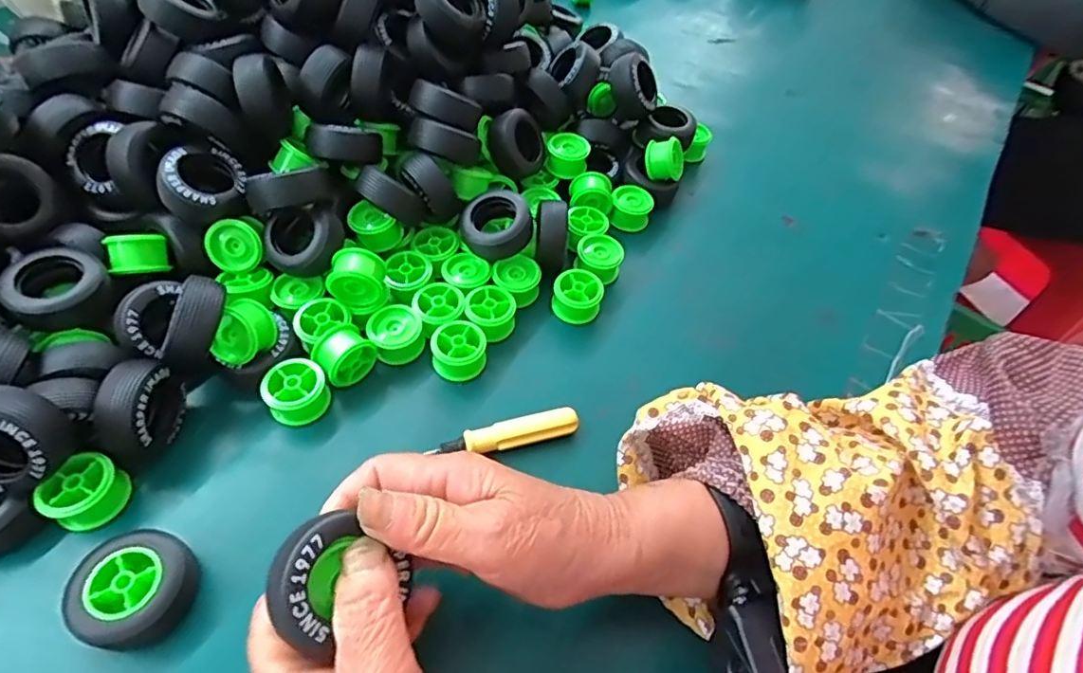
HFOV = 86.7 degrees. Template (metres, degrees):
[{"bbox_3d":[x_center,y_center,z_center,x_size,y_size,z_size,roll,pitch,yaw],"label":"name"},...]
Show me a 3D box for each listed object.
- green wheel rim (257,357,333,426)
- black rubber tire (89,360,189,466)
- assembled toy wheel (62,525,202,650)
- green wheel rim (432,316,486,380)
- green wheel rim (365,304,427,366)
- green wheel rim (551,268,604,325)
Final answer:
[{"bbox_3d":[-0.143,0.035,0.339,0.033,0.030,0.034,2,54,-3],"label":"green wheel rim"},{"bbox_3d":[-0.214,0.041,0.308,0.025,0.050,0.045,2,54,-3],"label":"black rubber tire"},{"bbox_3d":[-0.189,0.117,0.268,0.041,0.028,0.048,17,55,8],"label":"assembled toy wheel"},{"bbox_3d":[-0.053,0.010,0.369,0.033,0.024,0.034,2,54,-3],"label":"green wheel rim"},{"bbox_3d":[-0.093,0.000,0.372,0.033,0.028,0.028,-21,59,-19],"label":"green wheel rim"},{"bbox_3d":[0.025,-0.027,0.403,0.033,0.028,0.032,2,54,-3],"label":"green wheel rim"}]

